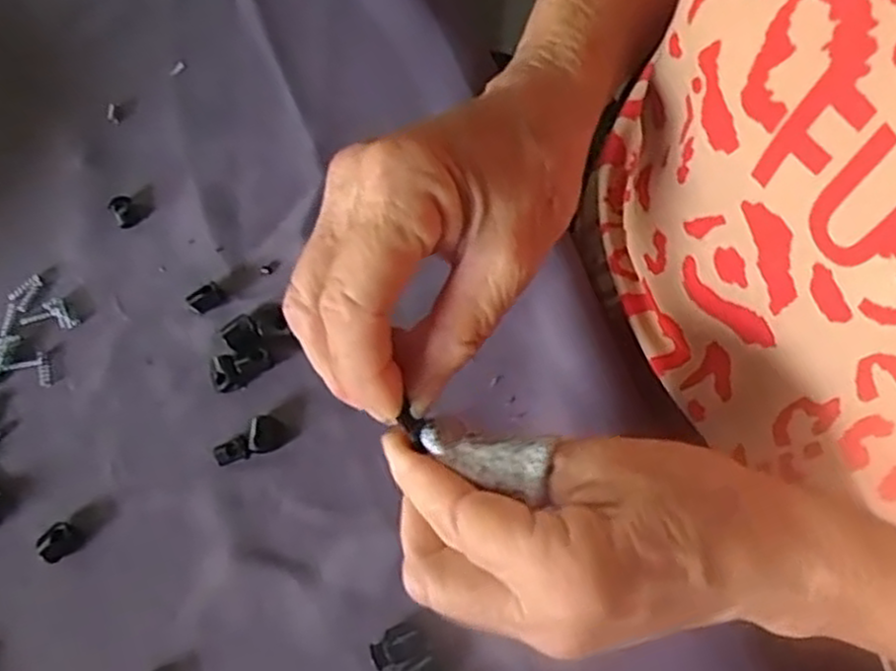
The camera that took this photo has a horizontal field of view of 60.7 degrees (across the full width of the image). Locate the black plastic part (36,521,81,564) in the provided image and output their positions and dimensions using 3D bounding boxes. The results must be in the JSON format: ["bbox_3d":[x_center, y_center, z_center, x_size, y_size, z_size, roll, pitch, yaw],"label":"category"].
[{"bbox_3d":[-0.156,0.082,0.303,0.013,0.006,0.014,42,77,14],"label":"black plastic part"}]

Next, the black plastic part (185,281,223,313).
[{"bbox_3d":[-0.107,-0.016,0.335,0.014,0.005,0.012,-33,73,-9],"label":"black plastic part"}]

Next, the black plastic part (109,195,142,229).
[{"bbox_3d":[-0.147,-0.057,0.349,0.011,0.006,0.015,-33,73,-9],"label":"black plastic part"}]

